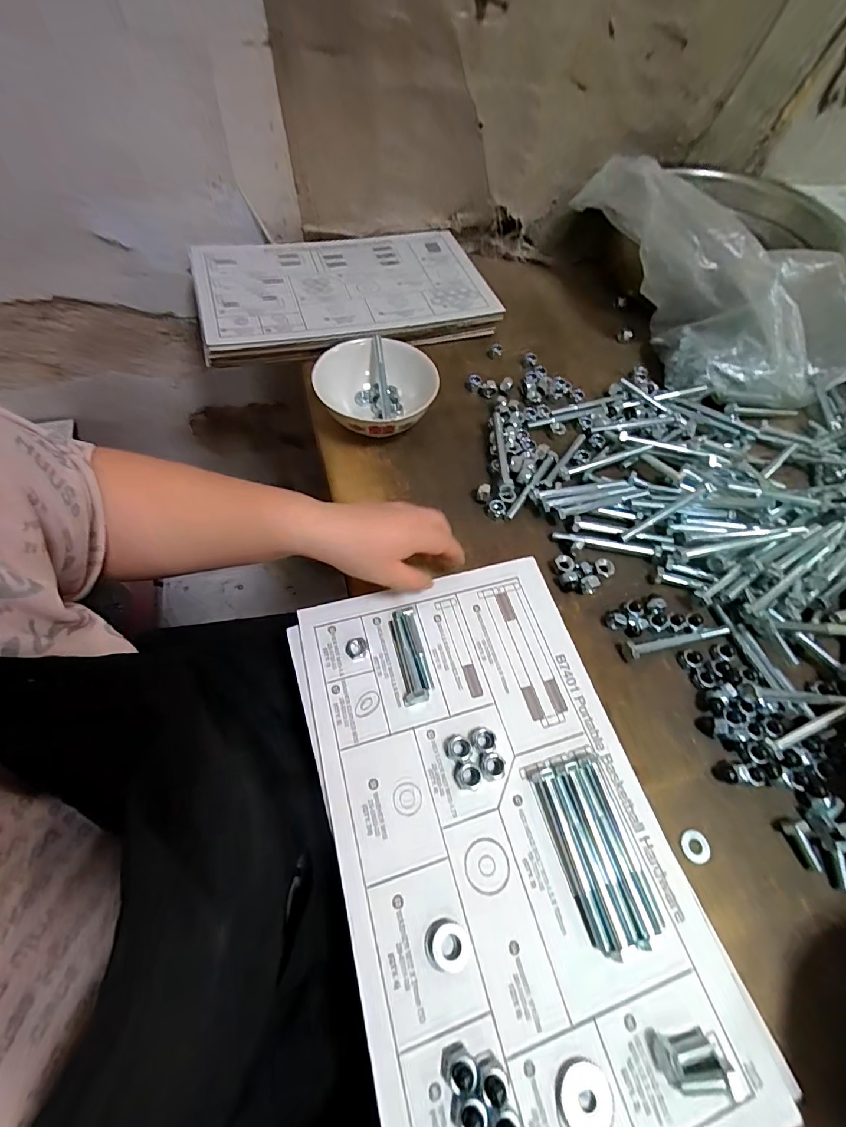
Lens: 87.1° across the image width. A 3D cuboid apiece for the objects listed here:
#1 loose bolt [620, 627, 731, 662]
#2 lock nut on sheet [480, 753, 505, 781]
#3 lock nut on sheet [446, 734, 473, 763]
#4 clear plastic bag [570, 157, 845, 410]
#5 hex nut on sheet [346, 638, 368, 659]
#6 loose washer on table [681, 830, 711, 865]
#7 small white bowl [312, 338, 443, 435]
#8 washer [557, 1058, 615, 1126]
[{"bbox_3d":[0.227,0.066,0.394,0.105,0.013,0.015,-11,61,-10],"label":"loose bolt"},{"bbox_3d":[0.051,0.151,0.329,0.017,0.010,0.018,2,59,-3],"label":"lock nut on sheet"},{"bbox_3d":[0.027,0.139,0.335,0.019,0.008,0.018,2,59,-3],"label":"lock nut on sheet"},{"bbox_3d":[0.400,-0.389,0.583,0.272,0.136,0.369,-13,61,-11],"label":"clear plastic bag"},{"bbox_3d":[-0.055,0.070,0.369,0.016,0.005,0.017,9,59,2],"label":"hex nut on sheet"},{"bbox_3d":[0.198,0.206,0.323,0.021,0.004,0.020,2,59,-3],"label":"loose washer on table"},{"bbox_3d":[-0.053,-0.185,0.497,0.125,0.060,0.129,2,59,-3],"label":"small white bowl"},{"bbox_3d":[0.091,0.299,0.247,0.030,0.004,0.031,2,59,-3],"label":"washer"}]

